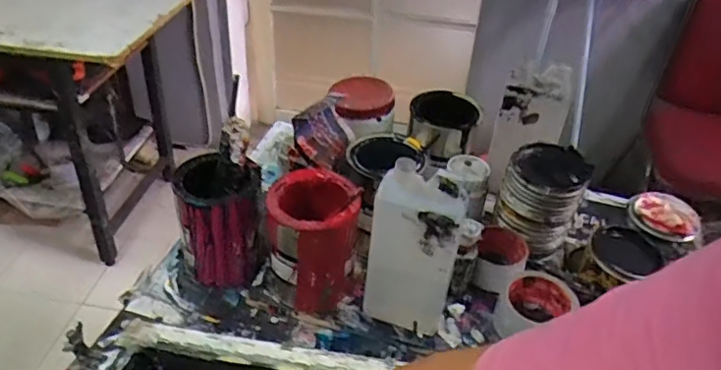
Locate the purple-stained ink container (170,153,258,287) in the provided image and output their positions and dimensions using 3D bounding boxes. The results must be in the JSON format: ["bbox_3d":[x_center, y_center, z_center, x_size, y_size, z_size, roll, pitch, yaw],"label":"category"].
[{"bbox_3d":[-0.183,0.046,0.766,0.098,0.154,0.118,-3,39,-9],"label":"purple-stained ink container"}]

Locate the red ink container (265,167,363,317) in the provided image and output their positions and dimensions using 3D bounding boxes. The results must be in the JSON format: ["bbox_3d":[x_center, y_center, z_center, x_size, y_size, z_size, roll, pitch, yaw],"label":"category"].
[{"bbox_3d":[-0.058,0.074,0.725,0.106,0.153,0.108,-5,39,-11],"label":"red ink container"}]

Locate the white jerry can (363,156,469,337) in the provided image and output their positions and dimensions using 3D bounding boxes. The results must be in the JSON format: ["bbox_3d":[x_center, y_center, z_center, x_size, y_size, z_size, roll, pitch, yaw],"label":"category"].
[{"bbox_3d":[0.061,0.076,0.652,0.103,0.208,0.055,11,39,9],"label":"white jerry can"}]

